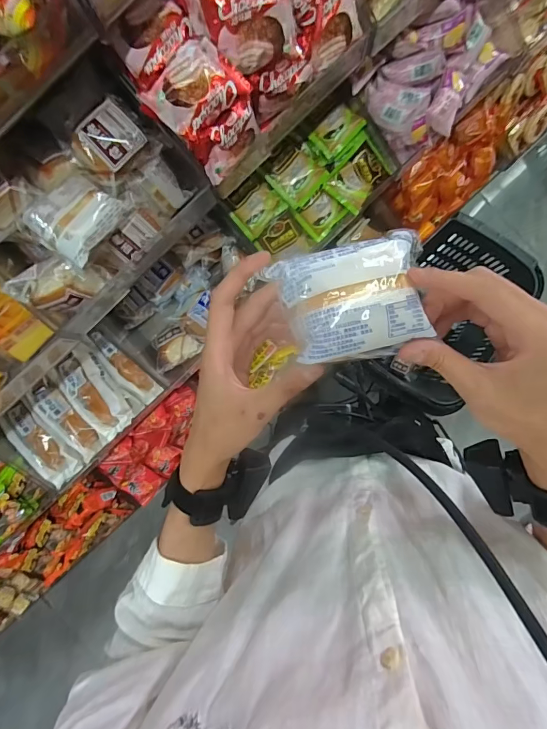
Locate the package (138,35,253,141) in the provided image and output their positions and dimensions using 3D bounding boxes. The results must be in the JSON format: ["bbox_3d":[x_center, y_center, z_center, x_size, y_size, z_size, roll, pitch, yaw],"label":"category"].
[{"bbox_3d":[-0.089,-0.318,0.471,0.100,0.028,0.080,-44,123,7],"label":"package"}]

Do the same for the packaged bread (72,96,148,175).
[{"bbox_3d":[-0.209,-0.296,0.526,0.071,0.045,0.092,37,75,-20],"label":"packaged bread"}]

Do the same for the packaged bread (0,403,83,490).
[{"bbox_3d":[-0.452,0.157,0.779,0.067,0.028,0.171,-39,88,2],"label":"packaged bread"}]

